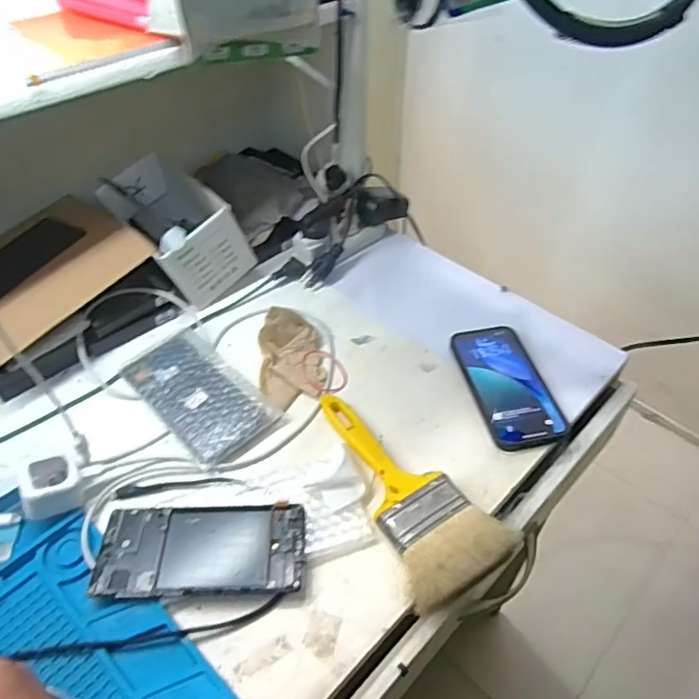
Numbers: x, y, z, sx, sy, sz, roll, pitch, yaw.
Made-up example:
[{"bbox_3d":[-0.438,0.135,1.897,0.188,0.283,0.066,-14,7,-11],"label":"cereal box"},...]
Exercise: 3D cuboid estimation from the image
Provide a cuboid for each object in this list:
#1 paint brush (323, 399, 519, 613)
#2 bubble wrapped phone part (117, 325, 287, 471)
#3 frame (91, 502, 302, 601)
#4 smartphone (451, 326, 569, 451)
[{"bbox_3d":[0.044,0.111,0.487,0.090,0.026,0.215,-21,49,-20],"label":"paint brush"},{"bbox_3d":[-0.154,0.041,0.560,0.090,0.013,0.170,-33,54,-29],"label":"bubble wrapped phone part"},{"bbox_3d":[-0.117,0.161,0.448,0.161,0.013,0.072,-1,45,-1],"label":"frame"},{"bbox_3d":[0.161,0.033,0.573,0.073,0.012,0.153,-7,46,-7],"label":"smartphone"}]

